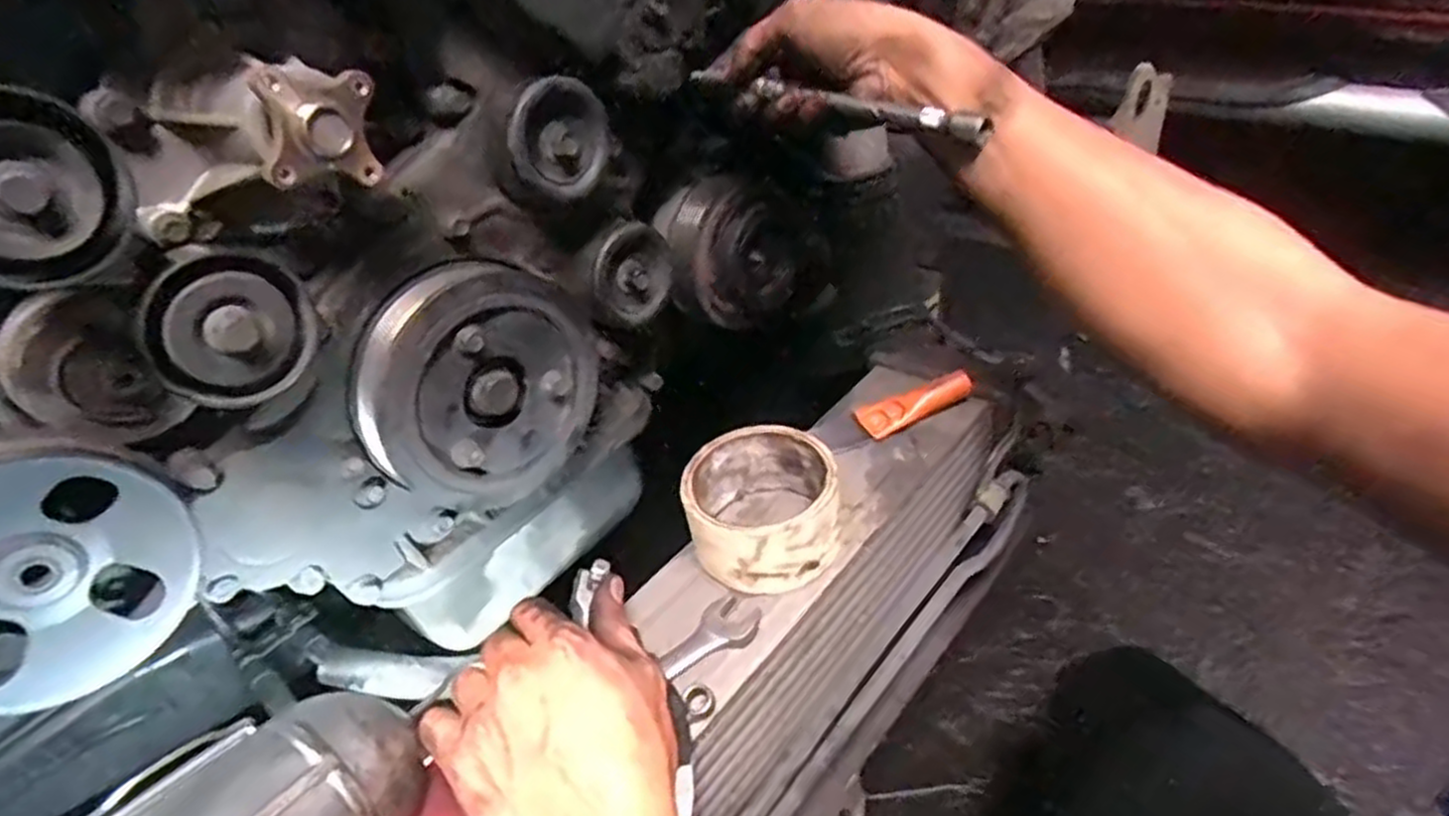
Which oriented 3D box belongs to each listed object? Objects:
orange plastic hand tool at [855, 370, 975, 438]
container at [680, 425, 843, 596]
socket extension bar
[{"bbox_3d":[0.132,-0.001,0.536,0.079,0.012,0.030,-24,36,9],"label":"orange plastic hand tool"},{"bbox_3d":[0.024,0.060,0.464,0.085,0.059,0.088,-5,37,4],"label":"container"},{"bbox_3d":[0.056,-0.193,0.484,0.199,0.013,0.018,26,48,31],"label":"socket extension bar"}]

